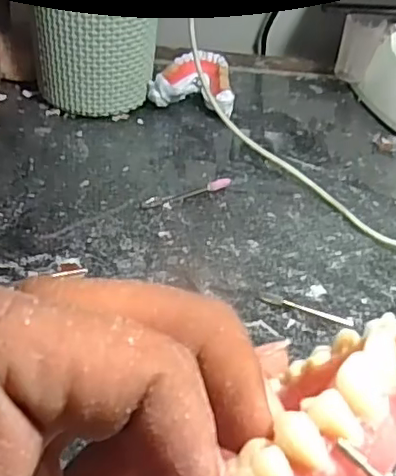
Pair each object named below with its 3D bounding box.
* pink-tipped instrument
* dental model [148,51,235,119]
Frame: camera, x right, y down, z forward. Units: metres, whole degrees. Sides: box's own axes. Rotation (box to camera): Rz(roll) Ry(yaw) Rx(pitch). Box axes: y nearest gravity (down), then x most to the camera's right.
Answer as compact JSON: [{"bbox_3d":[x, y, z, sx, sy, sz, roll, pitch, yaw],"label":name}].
[{"bbox_3d":[-0.006,-0.030,0.387,0.064,0.006,0.010,-14,45,-23],"label":"pink-tipped instrument"},{"bbox_3d":[-0.002,-0.118,0.472,0.063,0.035,0.054,10,41,3],"label":"dental model"}]

